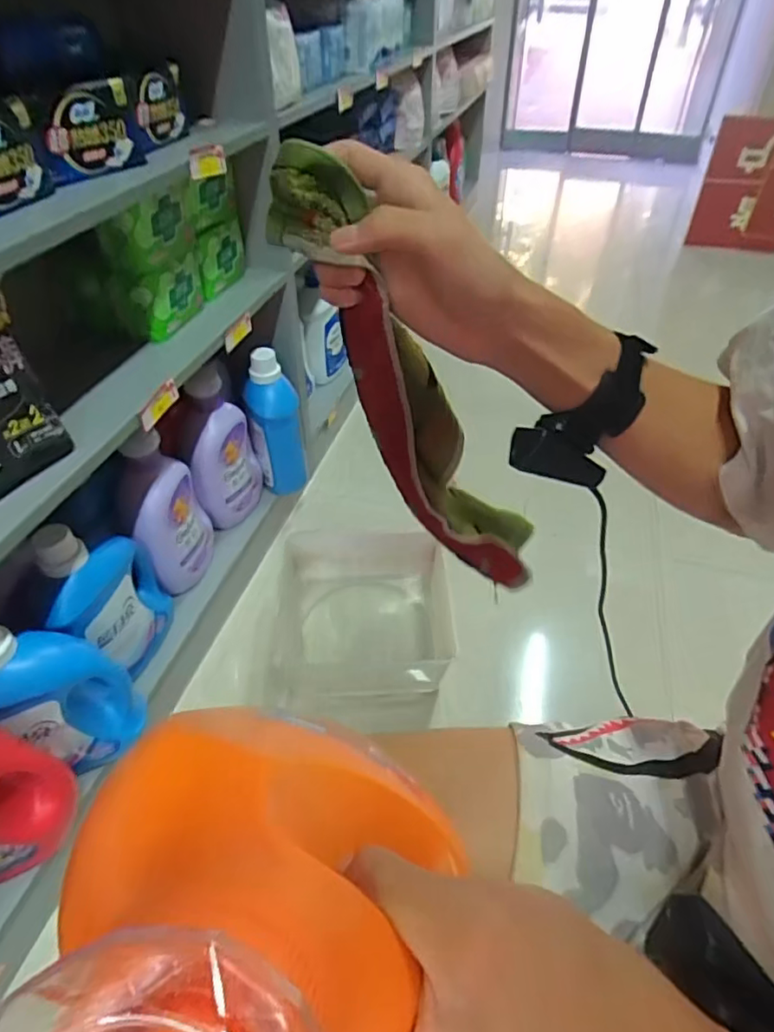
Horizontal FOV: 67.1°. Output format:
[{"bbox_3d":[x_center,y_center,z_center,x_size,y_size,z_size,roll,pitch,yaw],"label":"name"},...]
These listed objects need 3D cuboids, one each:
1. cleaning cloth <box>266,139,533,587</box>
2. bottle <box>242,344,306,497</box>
[{"bbox_3d":[0.032,-0.068,0.465,0.082,0.428,0.055,-30,46,5],"label":"cleaning cloth"},{"bbox_3d":[-0.227,-0.183,1.185,0.096,0.285,0.086,-11,45,-11],"label":"bottle"}]

